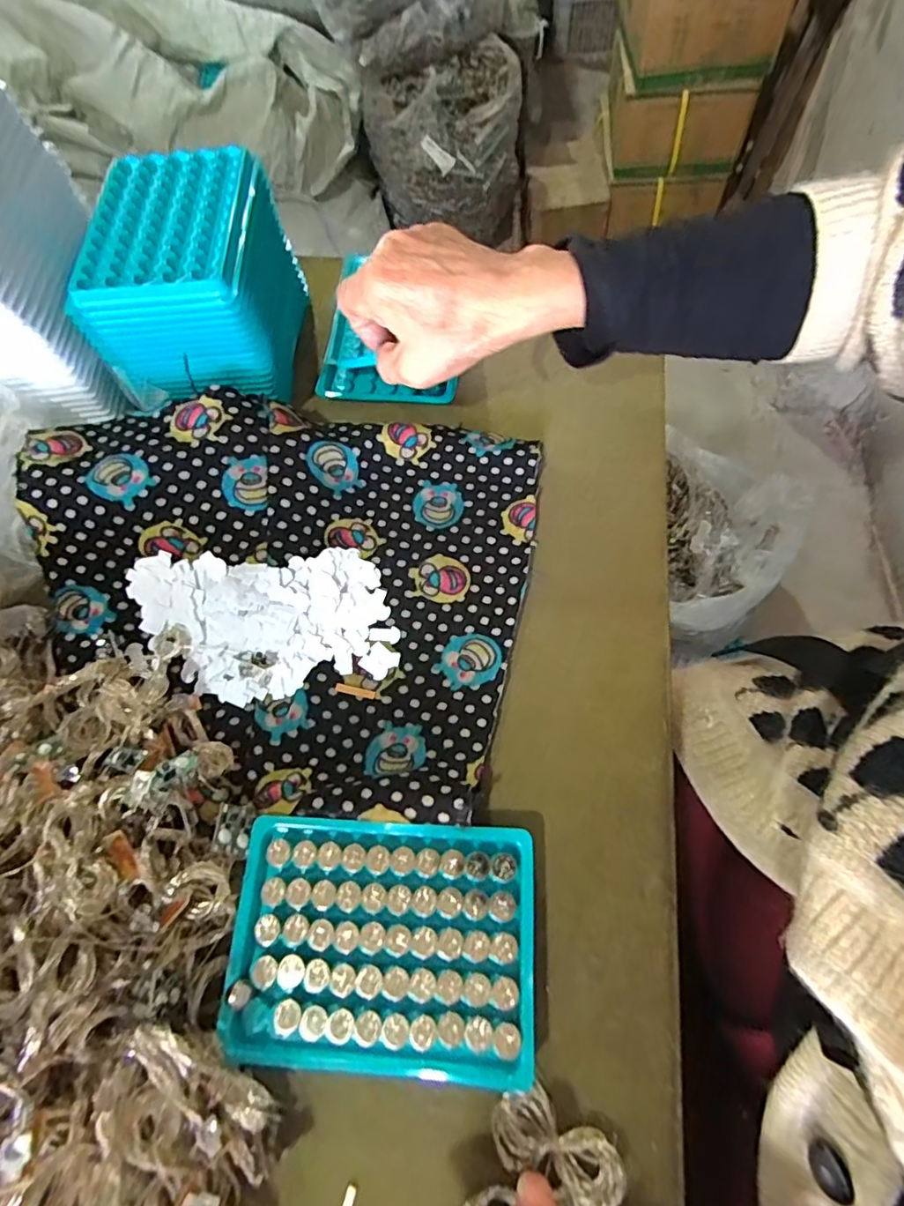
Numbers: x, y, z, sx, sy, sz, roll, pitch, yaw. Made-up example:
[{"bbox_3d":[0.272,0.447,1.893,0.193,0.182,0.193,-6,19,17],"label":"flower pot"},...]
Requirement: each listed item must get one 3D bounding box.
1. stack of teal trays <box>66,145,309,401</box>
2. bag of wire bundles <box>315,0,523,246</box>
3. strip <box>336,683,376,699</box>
[{"bbox_3d":[-0.155,-0.192,0.356,0.096,0.100,0.140,-2,66,2],"label":"stack of teal trays"},{"bbox_3d":[-0.051,-1.128,1.212,0.386,0.571,0.338,-7,65,1],"label":"bag of wire bundles"},{"bbox_3d":[-0.053,0.047,0.301,0.021,0.004,0.004,12,67,9],"label":"strip"}]

